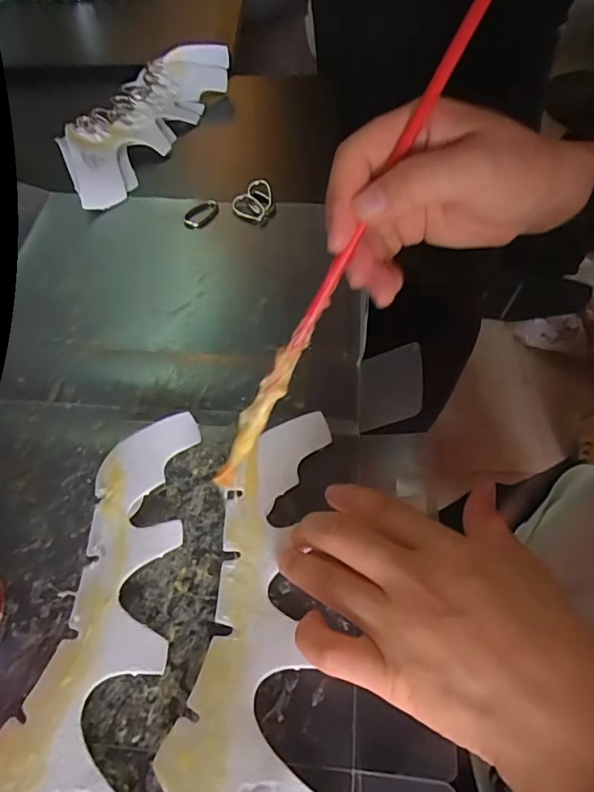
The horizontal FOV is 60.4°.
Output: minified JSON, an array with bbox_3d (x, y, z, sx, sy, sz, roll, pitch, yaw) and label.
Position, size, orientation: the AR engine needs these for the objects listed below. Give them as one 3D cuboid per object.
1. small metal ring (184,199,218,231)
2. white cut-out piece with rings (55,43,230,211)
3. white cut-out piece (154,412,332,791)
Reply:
[{"bbox_3d":[-0.079,-0.150,0.421,0.035,0.009,0.018,-40,65,-22],"label":"small metal ring"},{"bbox_3d":[-0.156,-0.261,0.473,0.098,0.039,0.226,21,60,14],"label":"white cut-out piece with rings"},{"bbox_3d":[-0.018,0.106,0.246,0.072,0.013,0.211,-3,54,4],"label":"white cut-out piece"}]

